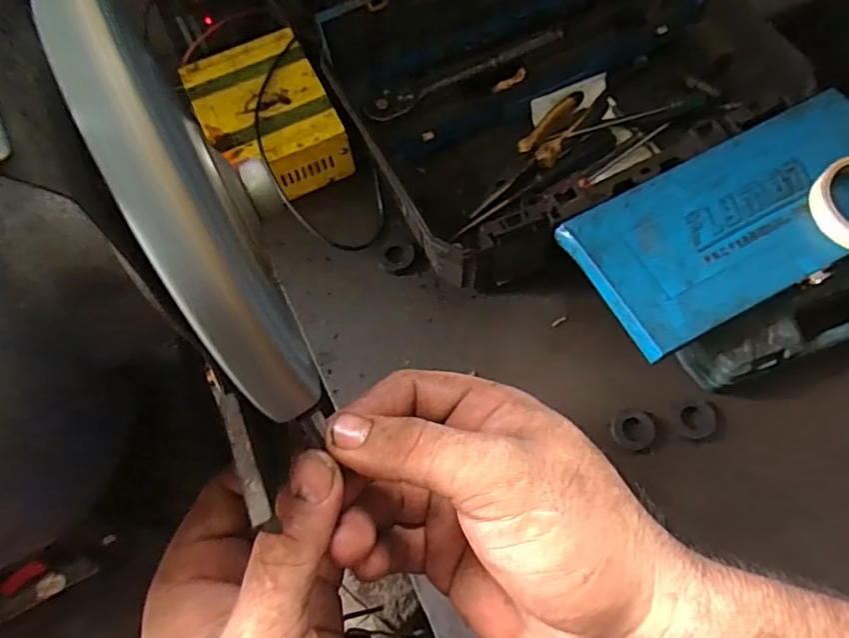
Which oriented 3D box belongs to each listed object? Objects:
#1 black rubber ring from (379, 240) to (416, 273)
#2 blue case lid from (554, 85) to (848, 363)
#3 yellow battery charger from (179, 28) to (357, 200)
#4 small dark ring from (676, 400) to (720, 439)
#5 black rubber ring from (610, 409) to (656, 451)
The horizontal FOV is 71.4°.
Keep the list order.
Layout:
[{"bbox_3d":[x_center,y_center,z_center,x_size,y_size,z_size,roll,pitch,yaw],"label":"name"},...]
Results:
[{"bbox_3d":[-0.029,-0.067,0.620,0.037,0.004,0.032,-13,67,-2],"label":"black rubber ring"},{"bbox_3d":[0.291,-0.094,0.530,0.302,0.025,0.148,-26,68,-8],"label":"blue case lid"},{"bbox_3d":[-0.174,-0.220,0.655,0.133,0.066,0.187,-26,68,-8],"label":"yellow battery charger"},{"bbox_3d":[0.250,0.092,0.539,0.039,0.006,0.034,-11,67,-2],"label":"small dark ring"},{"bbox_3d":[0.190,0.100,0.539,0.038,0.008,0.037,-1,67,3],"label":"black rubber ring"}]

